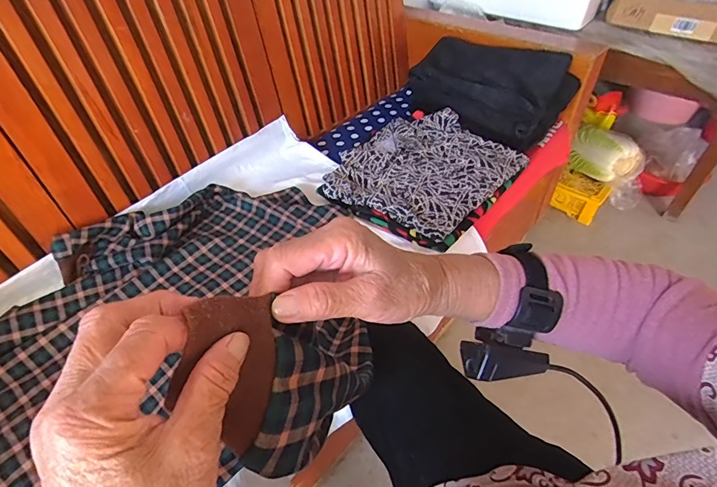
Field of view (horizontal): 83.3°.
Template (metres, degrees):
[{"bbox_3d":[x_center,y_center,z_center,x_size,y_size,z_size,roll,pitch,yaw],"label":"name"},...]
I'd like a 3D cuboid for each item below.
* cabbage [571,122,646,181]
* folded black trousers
[{"bbox_3d":[0.794,-0.279,1.288,0.211,0.118,0.125,29,49,25],"label":"cabbage"},{"bbox_3d":[0.321,-0.382,0.971,0.335,0.126,0.219,33,51,28],"label":"folded black trousers"}]

